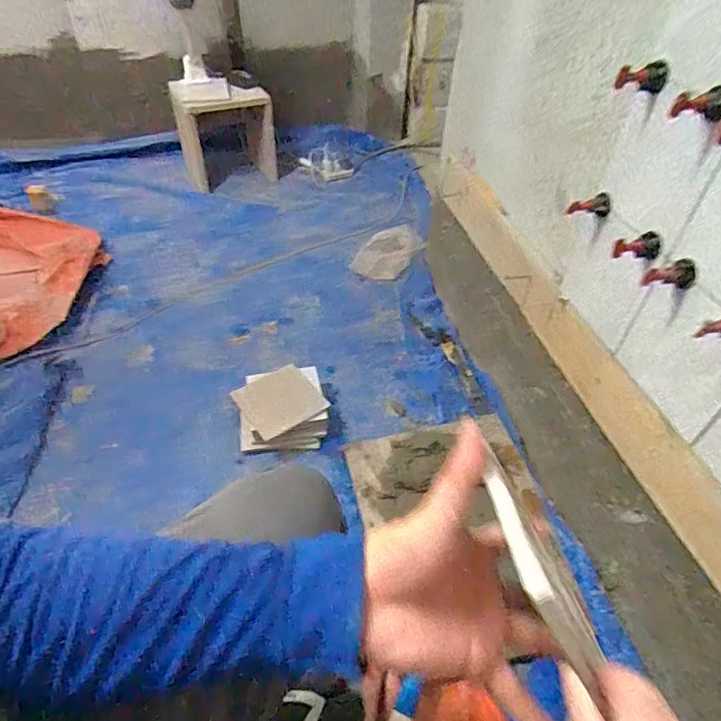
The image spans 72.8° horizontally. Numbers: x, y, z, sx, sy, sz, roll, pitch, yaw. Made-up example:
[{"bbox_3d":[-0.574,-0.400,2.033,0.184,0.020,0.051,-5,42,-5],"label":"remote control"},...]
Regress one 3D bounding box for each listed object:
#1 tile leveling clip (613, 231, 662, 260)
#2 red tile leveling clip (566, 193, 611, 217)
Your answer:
[{"bbox_3d":[0.320,-0.129,0.562,0.050,0.027,0.031,-18,48,-19],"label":"tile leveling clip"},{"bbox_3d":[0.295,-0.199,0.636,0.050,0.027,0.022,-6,47,8],"label":"red tile leveling clip"}]

